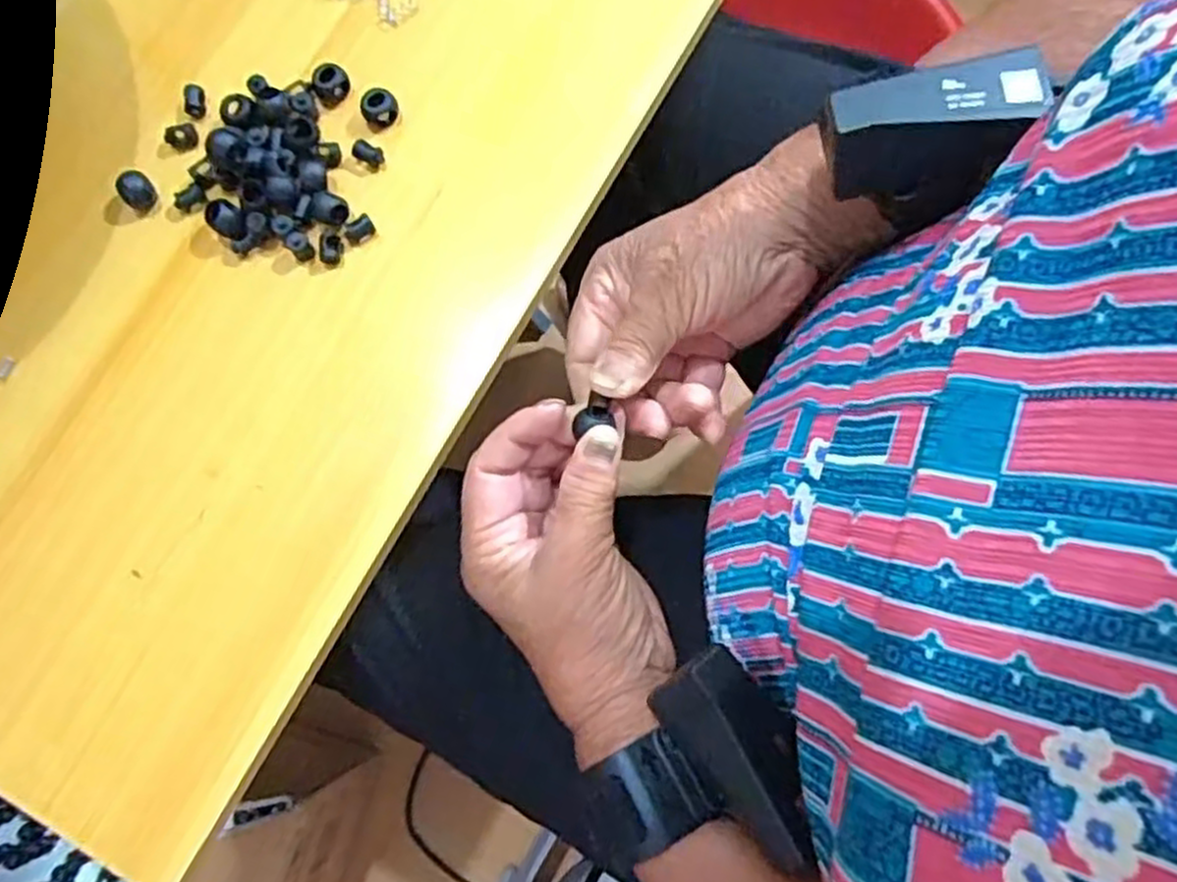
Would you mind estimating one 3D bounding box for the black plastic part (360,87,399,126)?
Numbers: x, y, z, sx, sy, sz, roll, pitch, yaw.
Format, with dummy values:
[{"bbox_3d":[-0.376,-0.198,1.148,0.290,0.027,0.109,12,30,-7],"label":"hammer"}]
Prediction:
[{"bbox_3d":[-0.101,-0.162,0.375,0.017,0.013,0.013,-18,77,-3],"label":"black plastic part"}]

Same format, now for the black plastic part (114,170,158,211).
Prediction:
[{"bbox_3d":[-0.215,-0.119,0.368,0.015,0.013,0.012,-41,79,-8],"label":"black plastic part"}]

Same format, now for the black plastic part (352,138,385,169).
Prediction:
[{"bbox_3d":[-0.107,-0.139,0.374,0.015,0.007,0.010,28,79,8],"label":"black plastic part"}]

